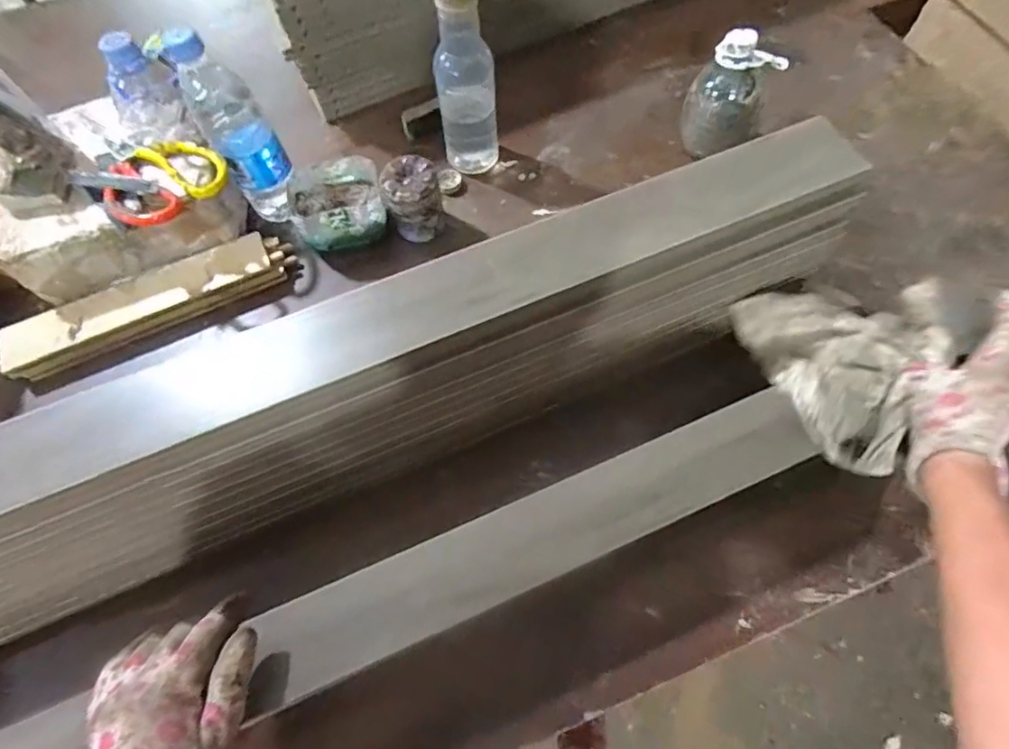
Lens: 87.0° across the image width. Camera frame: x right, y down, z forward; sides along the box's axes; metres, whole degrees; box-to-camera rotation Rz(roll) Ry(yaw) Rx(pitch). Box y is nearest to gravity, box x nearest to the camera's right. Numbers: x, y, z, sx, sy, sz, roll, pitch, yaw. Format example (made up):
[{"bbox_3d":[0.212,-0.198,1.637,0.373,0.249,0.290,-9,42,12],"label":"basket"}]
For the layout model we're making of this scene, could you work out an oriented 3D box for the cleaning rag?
[{"bbox_3d":[0.256,0.000,0.446,0.124,0.057,0.145,21,68,11],"label":"cleaning rag"}]

